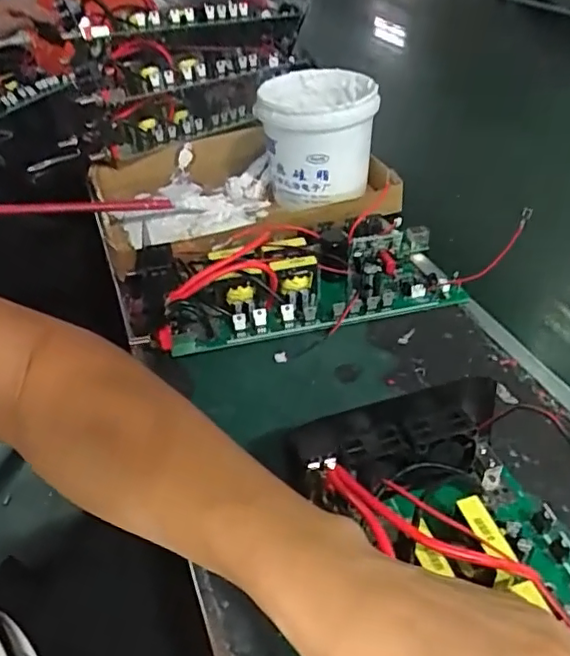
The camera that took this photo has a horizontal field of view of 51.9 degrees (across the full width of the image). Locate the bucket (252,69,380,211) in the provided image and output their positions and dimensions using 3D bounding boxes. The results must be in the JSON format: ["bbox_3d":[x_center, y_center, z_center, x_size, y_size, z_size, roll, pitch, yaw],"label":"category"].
[{"bbox_3d":[0.040,-0.206,0.635,0.113,0.110,0.130,6,40,14],"label":"bucket"}]

